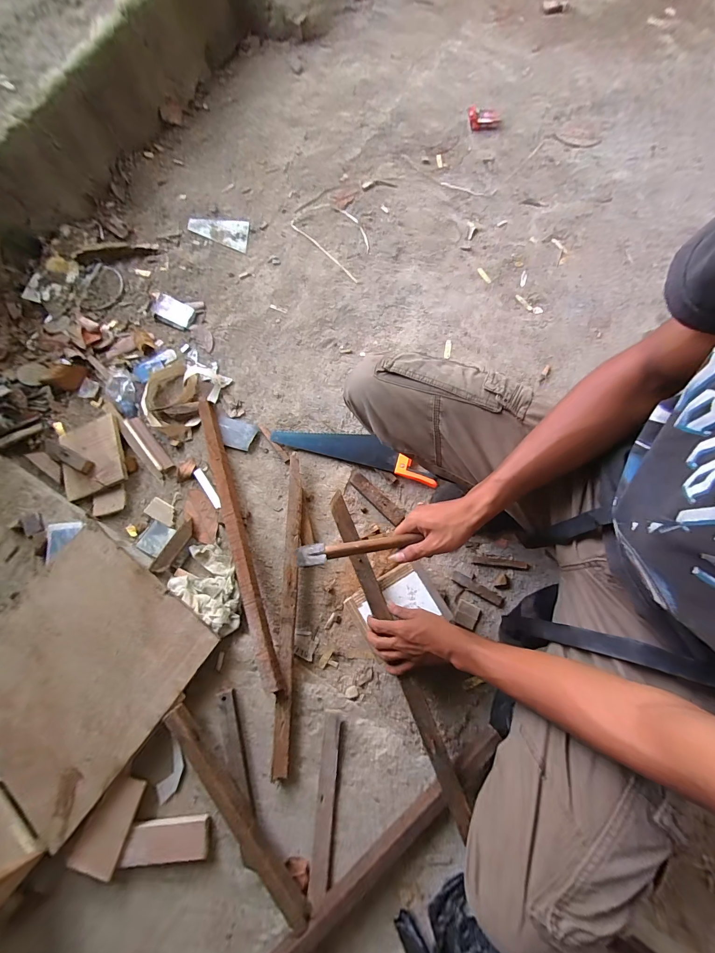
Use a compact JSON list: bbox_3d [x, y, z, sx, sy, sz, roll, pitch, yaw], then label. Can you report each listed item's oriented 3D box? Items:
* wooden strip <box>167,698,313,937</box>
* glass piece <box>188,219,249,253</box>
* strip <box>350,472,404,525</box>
[{"bbox_3d":[-0.197,0.528,0.537,0.032,0.042,0.358,-39,76,-11],"label":"wooden strip"},{"bbox_3d":[-0.404,-0.745,1.013,0.195,0.007,0.099,25,76,4],"label":"glass piece"},{"bbox_3d":[0.042,0.047,0.762,0.145,0.018,0.034,43,77,12],"label":"strip"}]

